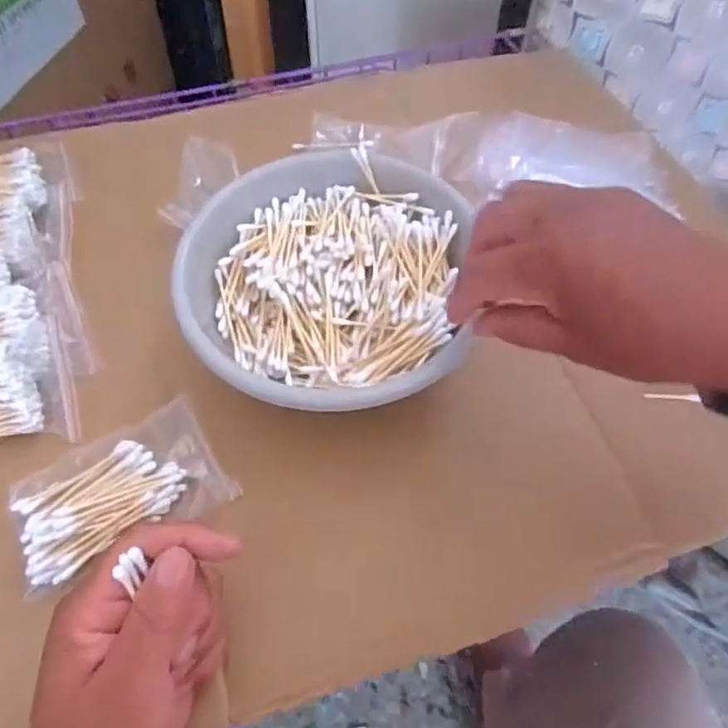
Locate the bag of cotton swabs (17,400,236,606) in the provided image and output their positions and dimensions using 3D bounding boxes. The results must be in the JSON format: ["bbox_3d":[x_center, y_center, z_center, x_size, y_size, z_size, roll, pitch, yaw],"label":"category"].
[{"bbox_3d":[-0.143,0.071,0.330,0.112,0.018,0.076,-25,64,-15],"label":"bag of cotton swabs"}]

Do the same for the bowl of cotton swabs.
[{"bbox_3d":[-0.024,-0.057,0.367,0.170,0.058,0.172,1,60,-1],"label":"bowl of cotton swabs"}]

